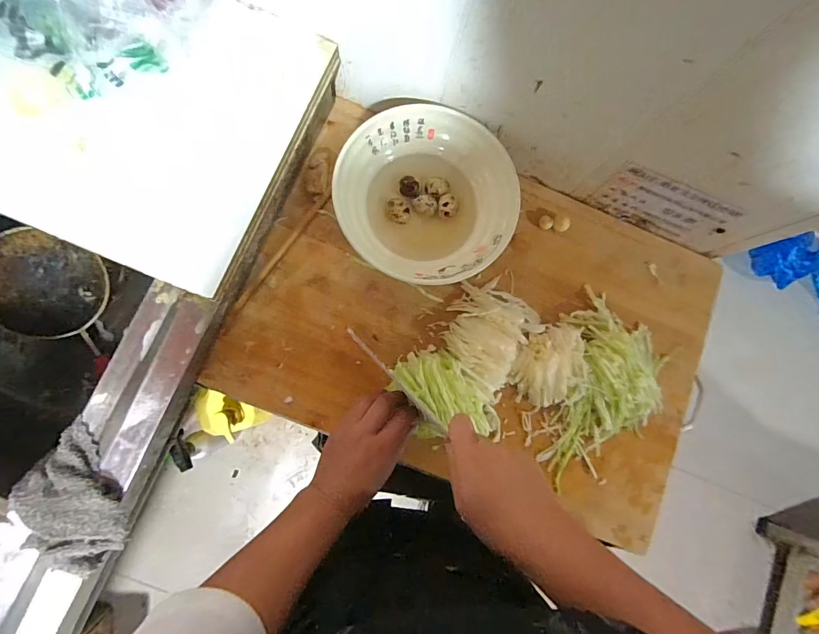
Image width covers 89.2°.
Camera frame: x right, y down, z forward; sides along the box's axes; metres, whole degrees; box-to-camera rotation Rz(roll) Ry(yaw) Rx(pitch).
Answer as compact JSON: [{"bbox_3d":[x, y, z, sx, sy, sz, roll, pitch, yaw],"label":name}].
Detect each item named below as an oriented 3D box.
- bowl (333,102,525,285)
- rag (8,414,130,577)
[{"bbox_3d":[0.017,-0.134,0.482,0.193,0.069,0.198,1,83,-6],"label":"bowl"},{"bbox_3d":[-0.317,0.174,0.379,0.087,0.030,0.122,-32,87,-9],"label":"rag"}]

